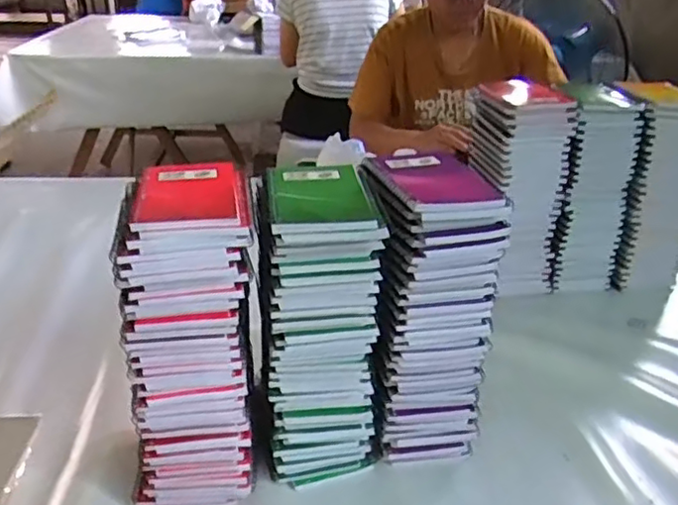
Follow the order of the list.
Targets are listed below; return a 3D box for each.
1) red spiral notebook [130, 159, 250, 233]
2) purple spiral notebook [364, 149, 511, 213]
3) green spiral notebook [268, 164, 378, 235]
[{"bbox_3d":[-0.122,-0.049,0.533,0.092,0.013,0.116,-4,26,-11],"label":"red spiral notebook"},{"bbox_3d":[0.088,-0.063,0.573,0.100,0.012,0.123,-5,27,-15],"label":"purple spiral notebook"},{"bbox_3d":[-0.015,-0.048,0.543,0.085,0.011,0.126,-1,26,-7],"label":"green spiral notebook"}]

